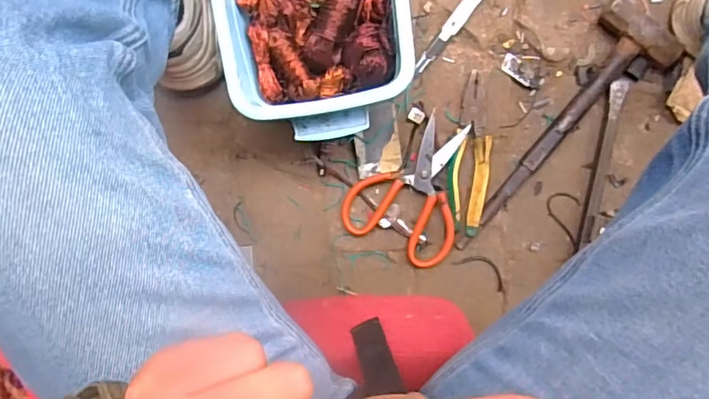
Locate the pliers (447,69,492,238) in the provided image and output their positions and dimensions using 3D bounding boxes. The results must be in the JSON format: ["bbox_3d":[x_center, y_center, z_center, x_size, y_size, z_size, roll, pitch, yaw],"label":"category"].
[{"bbox_3d":[0.147,-0.057,0.691,0.048,0.021,0.195,10,97,3],"label":"pliers"}]

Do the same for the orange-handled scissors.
[{"bbox_3d":[0.079,-0.016,0.706,0.144,0.021,0.180,27,98,0],"label":"orange-handled scissors"}]

